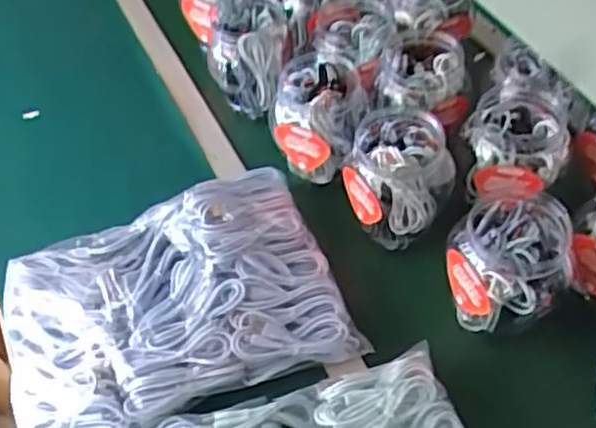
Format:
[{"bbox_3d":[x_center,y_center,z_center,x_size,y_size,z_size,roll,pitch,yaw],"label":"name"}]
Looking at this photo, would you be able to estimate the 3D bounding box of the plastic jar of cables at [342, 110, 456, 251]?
[{"bbox_3d":[0.108,-0.034,0.770,0.103,0.146,0.103,31,60,26],"label":"plastic jar of cables"}]

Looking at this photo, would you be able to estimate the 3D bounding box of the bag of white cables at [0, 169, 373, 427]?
[{"bbox_3d":[-0.141,0.086,0.739,0.343,0.052,0.262,-18,52,-10],"label":"bag of white cables"}]

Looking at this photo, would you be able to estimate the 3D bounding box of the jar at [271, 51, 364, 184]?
[{"bbox_3d":[0.024,-0.116,0.835,0.095,0.124,0.101,-2,51,3],"label":"jar"}]

